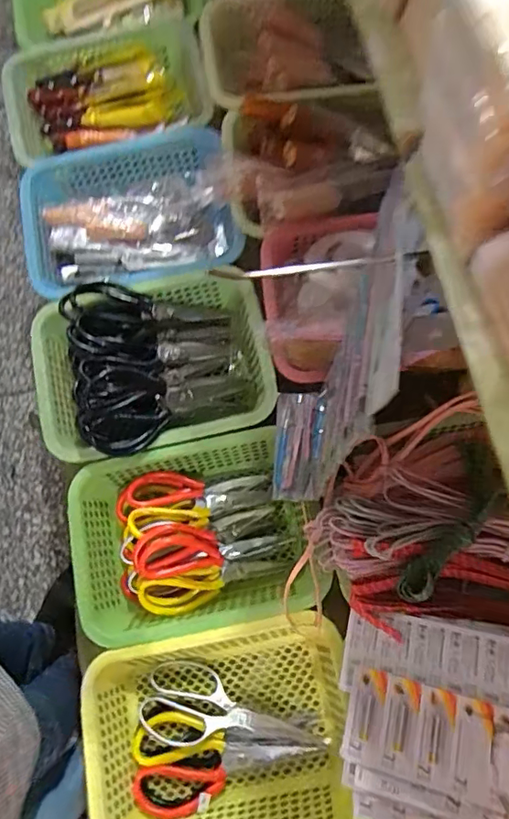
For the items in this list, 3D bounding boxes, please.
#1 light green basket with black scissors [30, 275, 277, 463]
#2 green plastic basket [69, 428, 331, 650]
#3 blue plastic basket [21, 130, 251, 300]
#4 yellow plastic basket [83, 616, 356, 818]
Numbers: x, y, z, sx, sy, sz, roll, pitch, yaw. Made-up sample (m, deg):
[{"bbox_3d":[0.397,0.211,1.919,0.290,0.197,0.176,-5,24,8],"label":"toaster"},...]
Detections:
[{"bbox_3d":[-0.136,-0.059,0.691,0.307,0.099,0.230,-10,73,-2],"label":"light green basket with black scissors"},{"bbox_3d":[-0.078,0.160,0.666,0.296,0.074,0.221,-12,73,-2],"label":"green plastic basket"},{"bbox_3d":[-0.181,-0.275,0.769,0.303,0.080,0.219,-12,73,-2],"label":"blue plastic basket"},{"bbox_3d":[-0.039,0.373,0.606,0.287,0.082,0.216,-10,73,-2],"label":"yellow plastic basket"}]

